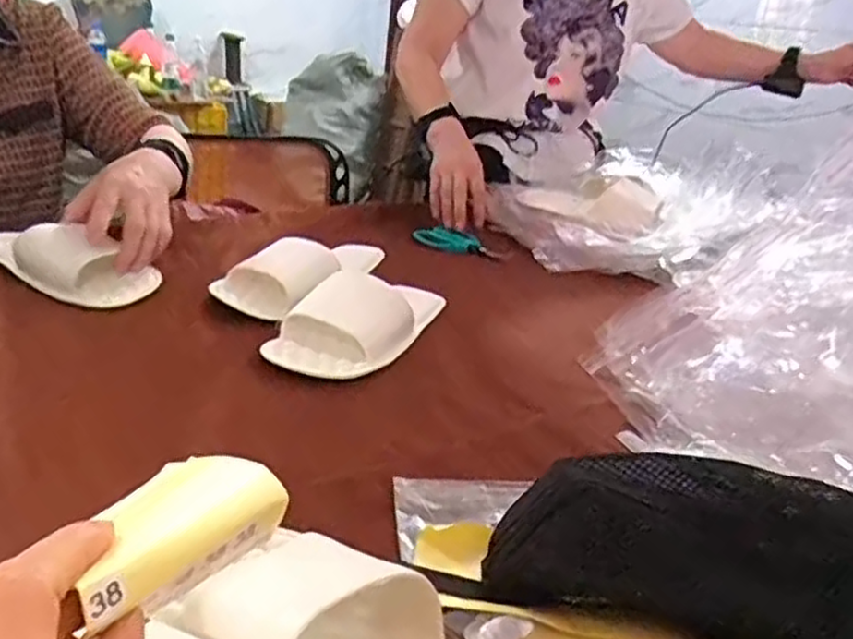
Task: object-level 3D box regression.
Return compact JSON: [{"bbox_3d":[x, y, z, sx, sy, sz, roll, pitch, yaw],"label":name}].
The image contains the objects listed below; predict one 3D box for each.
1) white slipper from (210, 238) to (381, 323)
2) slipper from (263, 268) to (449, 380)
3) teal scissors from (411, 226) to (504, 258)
[{"bbox_3d":[-0.120,-0.055,0.772,0.091,0.051,0.213,22,26,31],"label":"white slipper"},{"bbox_3d":[-0.060,-0.010,0.693,0.108,0.062,0.207,13,23,13],"label":"slipper"},{"bbox_3d":[0.039,-0.108,1.007,0.135,0.016,0.050,22,26,31],"label":"teal scissors"}]

